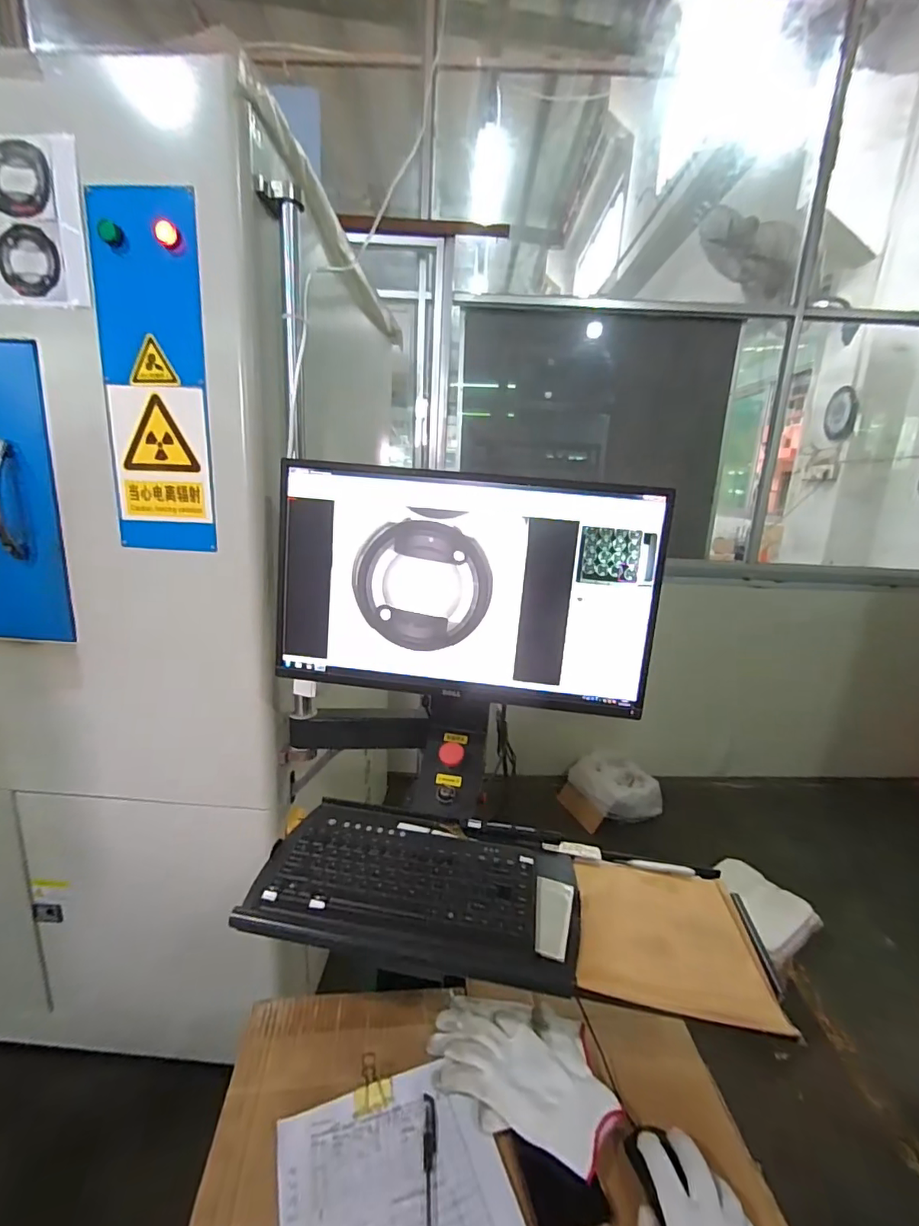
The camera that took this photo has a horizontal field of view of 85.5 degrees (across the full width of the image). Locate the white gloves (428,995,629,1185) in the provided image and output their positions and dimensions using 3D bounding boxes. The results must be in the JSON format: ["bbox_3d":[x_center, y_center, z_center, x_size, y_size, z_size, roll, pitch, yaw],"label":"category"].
[{"bbox_3d":[0.072,0.521,0.577,0.214,0.033,0.134,9,15,22],"label":"white gloves"}]

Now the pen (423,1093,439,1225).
[{"bbox_3d":[-0.028,0.562,0.486,0.015,0.007,0.147,2,14,-4],"label":"pen"}]

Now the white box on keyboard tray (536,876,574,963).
[{"bbox_3d":[0.108,0.352,0.580,0.042,0.011,0.103,7,15,15],"label":"white box on keyboard tray"}]

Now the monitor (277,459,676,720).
[{"bbox_3d":[0.005,-0.033,0.722,0.541,0.320,0.043,4,14,5],"label":"monitor"}]

